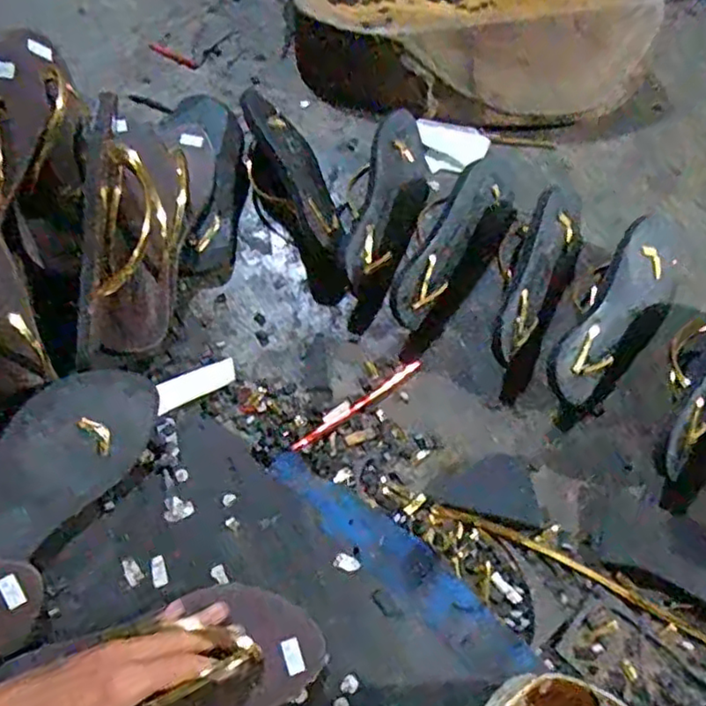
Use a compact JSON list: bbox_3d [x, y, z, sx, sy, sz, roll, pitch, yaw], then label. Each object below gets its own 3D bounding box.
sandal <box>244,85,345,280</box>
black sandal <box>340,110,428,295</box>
[{"bbox_3d":[-0.077,-0.206,0.759,0.085,0.053,0.309,-16,61,-11],"label":"sandal"},{"bbox_3d":[0.042,-0.173,0.726,0.067,0.078,0.242,15,60,7],"label":"black sandal"}]

